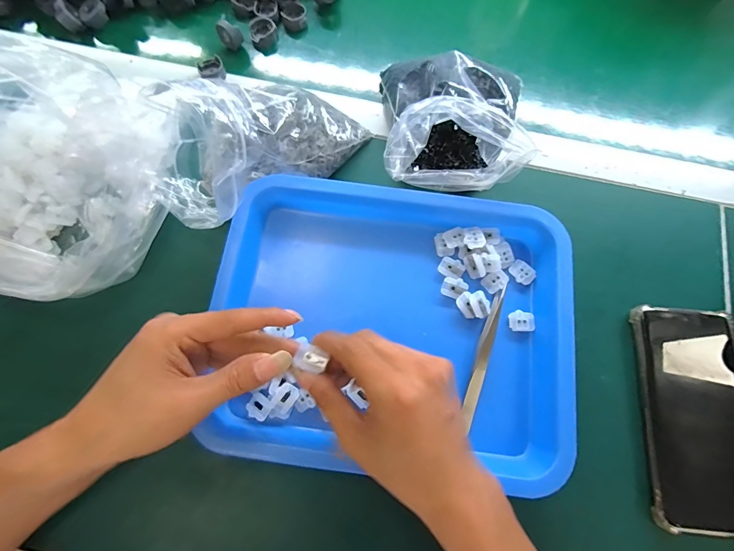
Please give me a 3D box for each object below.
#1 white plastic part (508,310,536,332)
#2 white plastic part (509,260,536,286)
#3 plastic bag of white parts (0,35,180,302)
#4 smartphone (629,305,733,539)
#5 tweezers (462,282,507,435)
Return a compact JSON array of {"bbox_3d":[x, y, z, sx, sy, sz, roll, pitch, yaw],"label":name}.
[{"bbox_3d":[0.132,0.039,0.314,0.021,0.005,0.018,-3,75,-1],"label":"white plastic part"},{"bbox_3d":[0.137,-0.003,0.324,0.017,0.004,0.021,-41,79,-10],"label":"white plastic part"},{"bbox_3d":[-0.265,-0.076,0.278,0.160,0.120,0.168,17,76,4],"label":"plastic bag of white parts"},{"bbox_3d":[0.263,0.110,0.294,0.079,0.017,0.166,5,75,1],"label":"smartphone"},{"bbox_3d":[0.095,0.064,0.301,0.012,0.014,0.118,19,76,5],"label":"tweezers"}]

